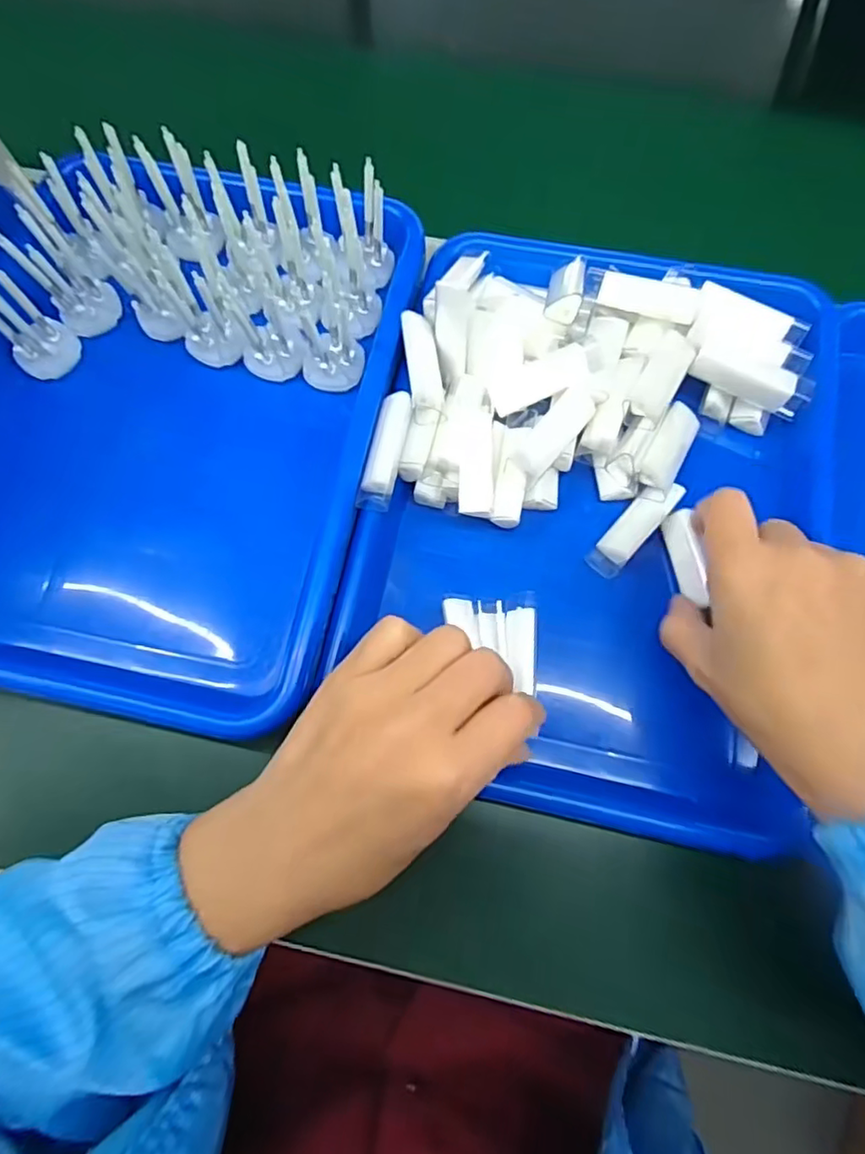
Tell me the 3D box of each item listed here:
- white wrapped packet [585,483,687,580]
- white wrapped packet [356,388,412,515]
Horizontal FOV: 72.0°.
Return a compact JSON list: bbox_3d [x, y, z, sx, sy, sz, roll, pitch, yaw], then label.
[{"bbox_3d":[0.114,-0.028,0.334,0.021,0.008,0.064,44,92,12],"label":"white wrapped packet"},{"bbox_3d":[-0.026,-0.069,0.329,0.017,0.017,0.065,12,74,4],"label":"white wrapped packet"}]

